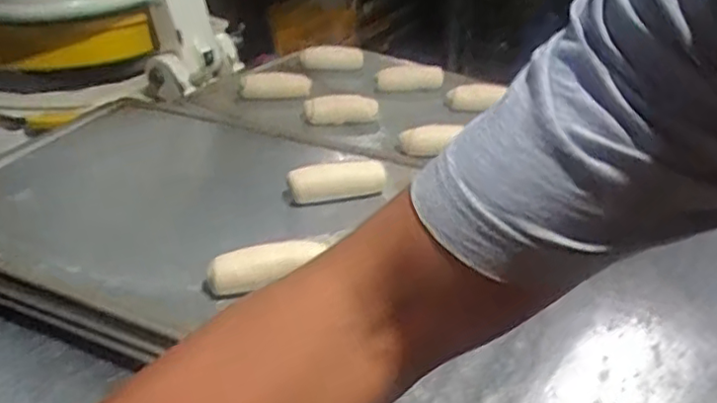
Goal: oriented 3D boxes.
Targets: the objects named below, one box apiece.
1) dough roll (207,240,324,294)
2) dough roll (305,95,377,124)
[{"bbox_3d":[-0.075,0.052,0.506,0.089,0.026,0.023,-9,34,-15],"label":"dough roll"},{"bbox_3d":[-0.023,-0.121,0.839,0.097,0.036,0.025,-8,33,-13],"label":"dough roll"}]

